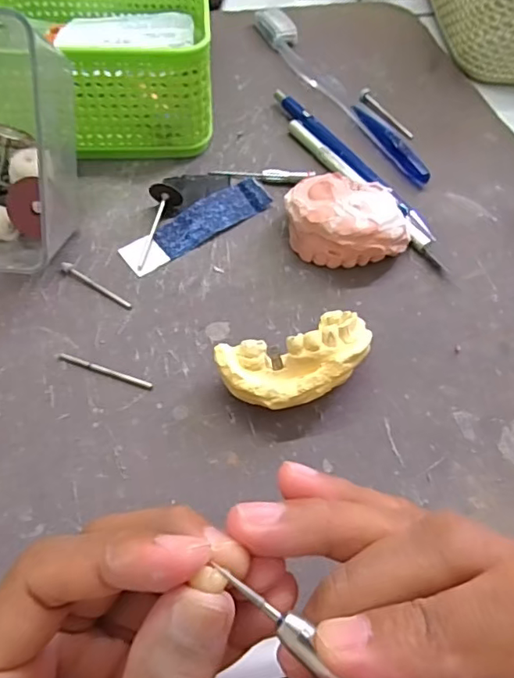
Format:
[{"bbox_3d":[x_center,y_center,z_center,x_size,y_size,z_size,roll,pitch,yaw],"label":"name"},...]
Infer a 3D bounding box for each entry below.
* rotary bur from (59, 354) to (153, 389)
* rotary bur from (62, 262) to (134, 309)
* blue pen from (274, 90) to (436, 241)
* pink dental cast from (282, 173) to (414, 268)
[{"bbox_3d":[-0.066,0.013,0.233,0.043,0.004,0.004,18,59,6],"label":"rotary bur"},{"bbox_3d":[-0.077,-0.026,0.255,0.040,0.004,0.005,30,62,13],"label":"rotary bur"},{"bbox_3d":[0.053,-0.103,0.309,0.009,0.010,0.137,-30,66,-20],"label":"blue pen"},{"bbox_3d":[0.045,-0.061,0.269,0.059,0.033,0.043,-2,59,-6],"label":"pink dental cast"}]

